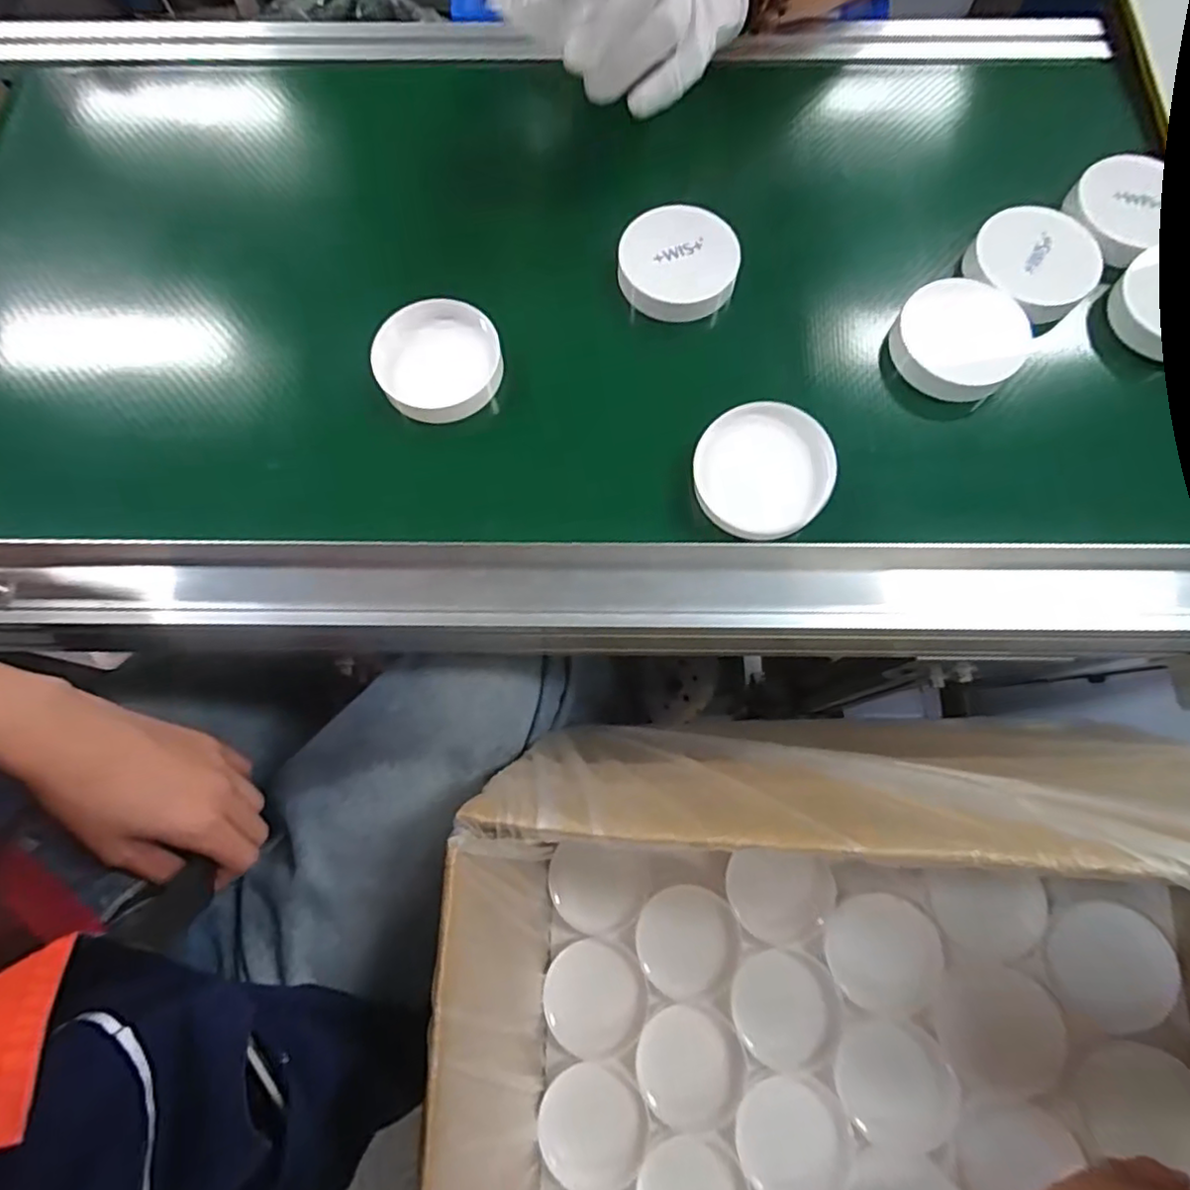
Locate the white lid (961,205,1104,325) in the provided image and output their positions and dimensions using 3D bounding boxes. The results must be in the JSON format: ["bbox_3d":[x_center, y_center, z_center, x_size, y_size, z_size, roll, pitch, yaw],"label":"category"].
[{"bbox_3d":[0.285,-0.217,0.407,0.065,0.022,0.074,-38,77,-10],"label":"white lid"}]

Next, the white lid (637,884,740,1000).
[{"bbox_3d":[0.069,0.259,0.471,0.073,0.014,0.073,0,73,0],"label":"white lid"}]

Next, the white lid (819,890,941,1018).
[{"bbox_3d":[0.205,0.254,0.449,0.075,0.007,0.073,-18,69,12],"label":"white lid"}]

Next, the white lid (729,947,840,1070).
[{"bbox_3d":[0.136,0.293,0.447,0.068,0.018,0.072,0,73,0],"label":"white lid"}]

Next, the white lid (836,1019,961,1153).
[{"bbox_3d":[0.203,0.332,0.426,0.073,0.005,0.076,-3,82,21],"label":"white lid"}]

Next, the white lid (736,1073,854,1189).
[{"bbox_3d":[0.136,0.369,0.425,0.072,0.017,0.075,0,73,0],"label":"white lid"}]

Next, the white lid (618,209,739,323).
[{"bbox_3d":[0.054,-0.216,0.412,0.074,0.021,0.074,0,73,0],"label":"white lid"}]

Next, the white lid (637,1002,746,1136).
[{"bbox_3d":[0.068,0.333,0.446,0.074,0.011,0.075,0,73,0],"label":"white lid"}]

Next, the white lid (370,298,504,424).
[{"bbox_3d":[-0.097,-0.148,0.390,0.074,0.019,0.079,0,73,0],"label":"white lid"}]

